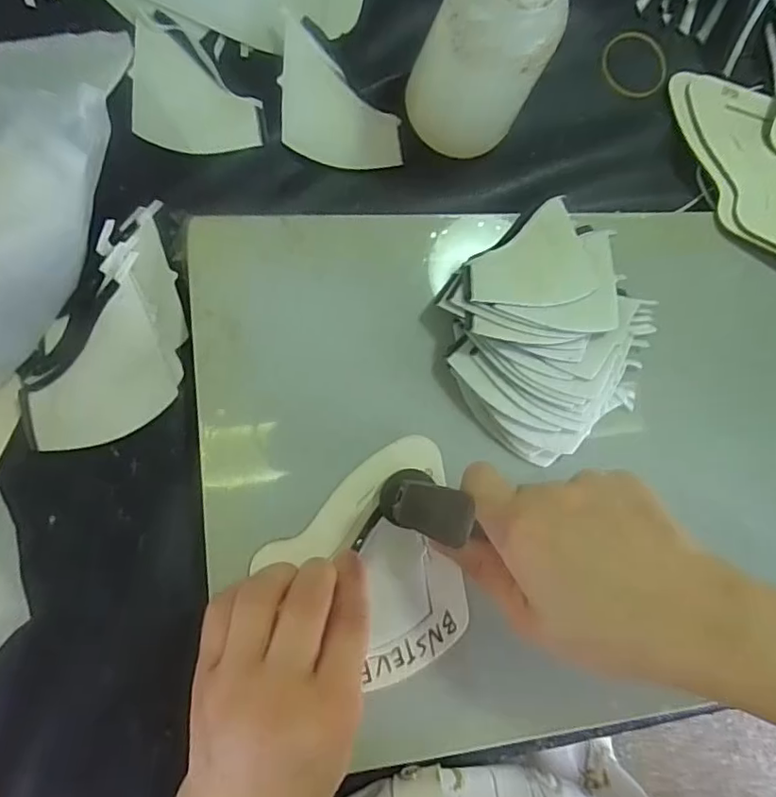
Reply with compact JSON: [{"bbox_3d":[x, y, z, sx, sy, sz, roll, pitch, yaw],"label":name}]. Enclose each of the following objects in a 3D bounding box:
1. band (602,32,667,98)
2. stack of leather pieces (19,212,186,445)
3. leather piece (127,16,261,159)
[{"bbox_3d":[0.162,-0.219,0.371,0.044,0.004,0.044,1,85,-9],"label":"band"},{"bbox_3d":[-0.133,-0.023,0.290,0.055,0.016,0.117,33,81,-5],"label":"stack of leather pieces"},{"bbox_3d":[-0.107,-0.171,0.313,0.066,0.004,0.071,-4,86,-9],"label":"leather piece"}]

